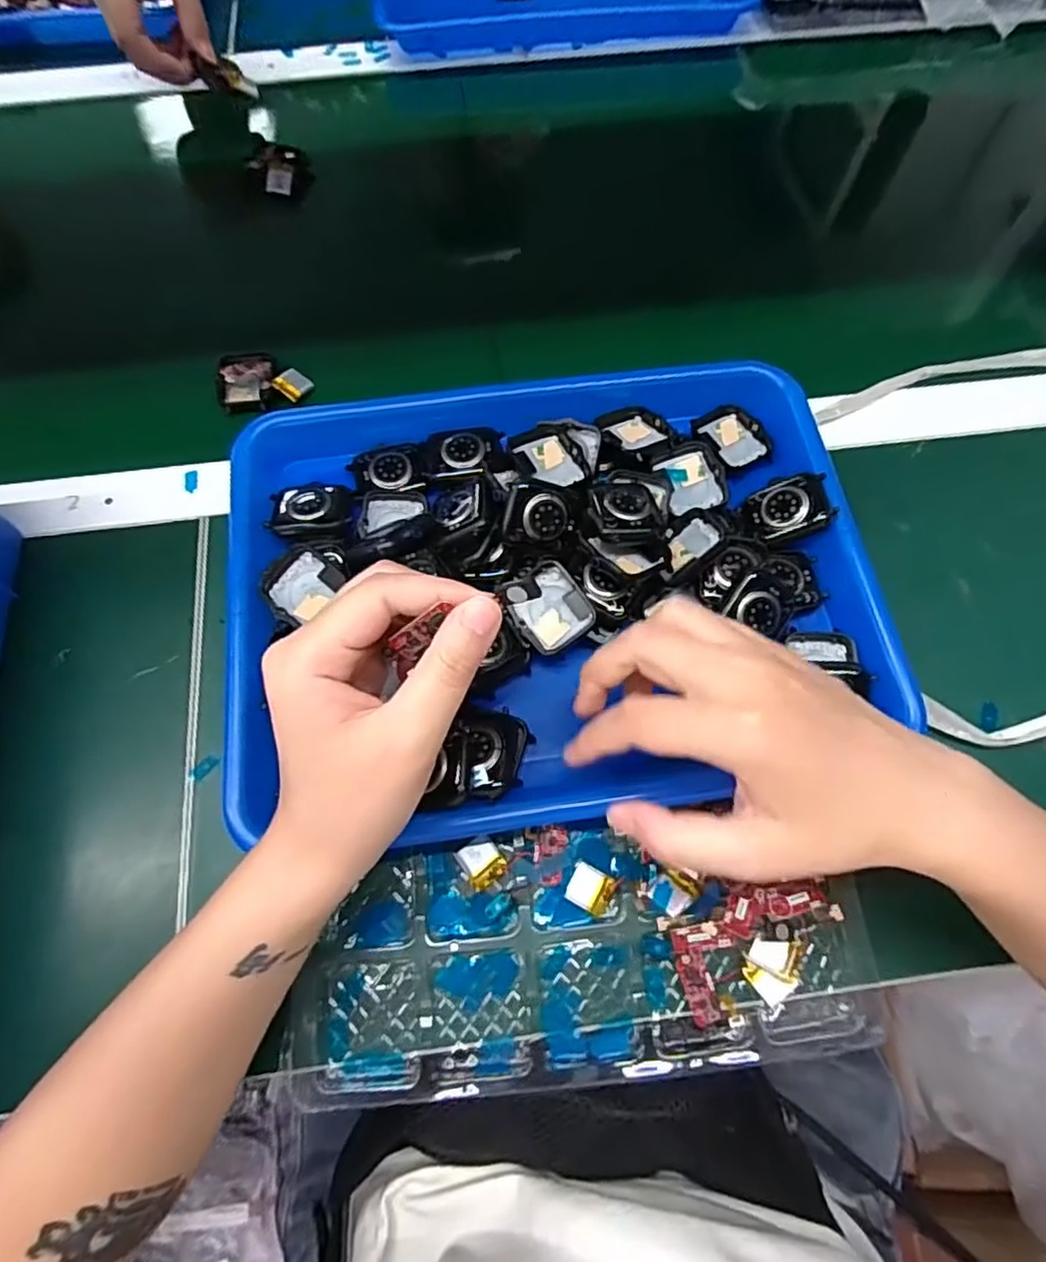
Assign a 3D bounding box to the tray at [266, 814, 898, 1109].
[{"bbox_3d":[0.027,0.146,0.302,0.254,0.019,0.104,-5,68,-1],"label":"tray"}]

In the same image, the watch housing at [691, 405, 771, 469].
[{"bbox_3d":[0.124,-0.115,0.390,0.035,0.010,0.041,-25,70,-9],"label":"watch housing"}]

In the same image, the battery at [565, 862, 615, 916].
[{"bbox_3d":[0.032,0.122,0.312,0.020,0.004,0.019,25,70,10],"label":"battery"}]

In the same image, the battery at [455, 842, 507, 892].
[{"bbox_3d":[-0.019,0.112,0.316,0.019,0.008,0.020,-30,71,-11],"label":"battery"}]

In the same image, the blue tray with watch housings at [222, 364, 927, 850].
[{"bbox_3d":[0.012,-0.038,0.355,0.322,0.050,0.268,-9,68,-3],"label":"blue tray with watch housings"}]

